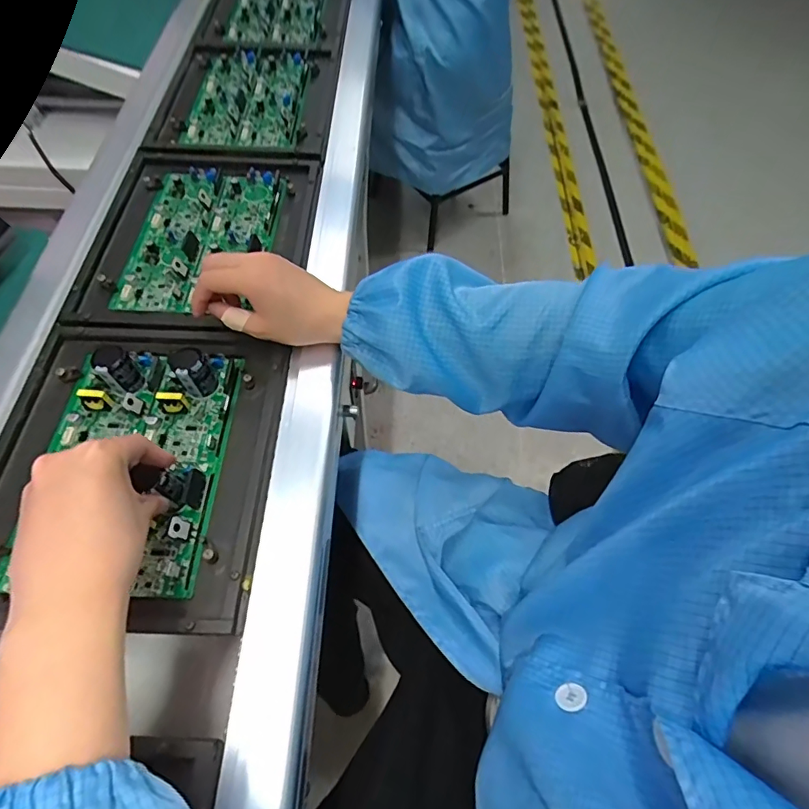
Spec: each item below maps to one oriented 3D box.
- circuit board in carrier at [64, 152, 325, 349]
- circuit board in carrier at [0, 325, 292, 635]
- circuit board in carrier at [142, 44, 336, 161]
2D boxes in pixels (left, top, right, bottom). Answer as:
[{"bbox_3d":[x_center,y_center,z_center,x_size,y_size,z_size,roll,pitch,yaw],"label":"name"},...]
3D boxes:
[{"bbox_3d":[-0.224,-0.188,0.552,0.227,0.017,0.277,4,60,-1],"label":"circuit board in carrier"},{"bbox_3d":[-0.232,0.040,0.410,0.234,0.046,0.262,3,60,-1],"label":"circuit board in carrier"},{"bbox_3d":[-0.214,-0.420,0.678,0.228,0.019,0.253,4,60,-1],"label":"circuit board in carrier"}]

